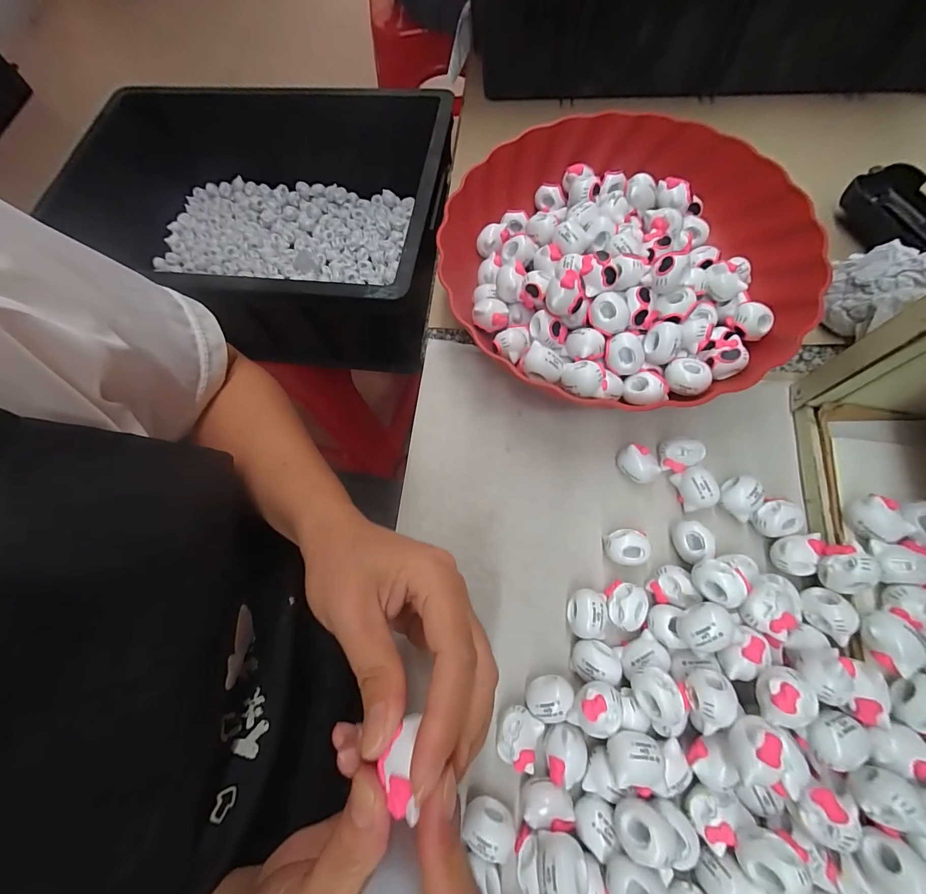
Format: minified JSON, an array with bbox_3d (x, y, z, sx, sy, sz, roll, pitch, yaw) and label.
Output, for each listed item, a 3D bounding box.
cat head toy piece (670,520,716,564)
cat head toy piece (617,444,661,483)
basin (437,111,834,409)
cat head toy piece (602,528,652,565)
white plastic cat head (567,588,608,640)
[{"bbox_3d":[0.135,0.057,0.236,0.016,0.023,0.023,-10,71,-3],"label":"cat head toy piece"},{"bbox_3d":[0.112,0.012,0.253,0.025,0.020,0.017,41,76,13],"label":"cat head toy piece"},{"bbox_3d":[0.112,-0.137,0.284,0.240,0.064,0.231,0,71,1],"label":"basin"},{"bbox_3d":[0.097,0.061,0.237,0.023,0.020,0.020,-2,71,0],"label":"cat head toy piece"},{"bbox_3d":[0.071,0.096,0.226,0.021,0.020,0.025,6,71,3],"label":"white plastic cat head"}]

